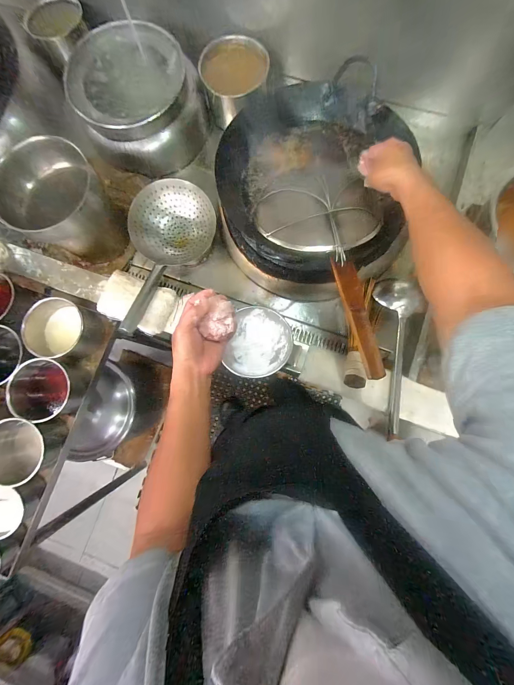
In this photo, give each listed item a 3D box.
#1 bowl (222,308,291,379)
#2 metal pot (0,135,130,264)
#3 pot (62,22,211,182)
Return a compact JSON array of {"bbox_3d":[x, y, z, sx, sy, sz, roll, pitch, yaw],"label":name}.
[{"bbox_3d":[0.007,0.003,0.598,0.136,0.065,0.155,14,81,4],"label":"bowl"},{"bbox_3d":[-0.459,-0.325,0.645,0.193,0.210,0.191,23,82,5],"label":"metal pot"},{"bbox_3d":[-0.330,-0.654,0.719,0.286,0.195,0.288,0,81,2],"label":"pot"}]

